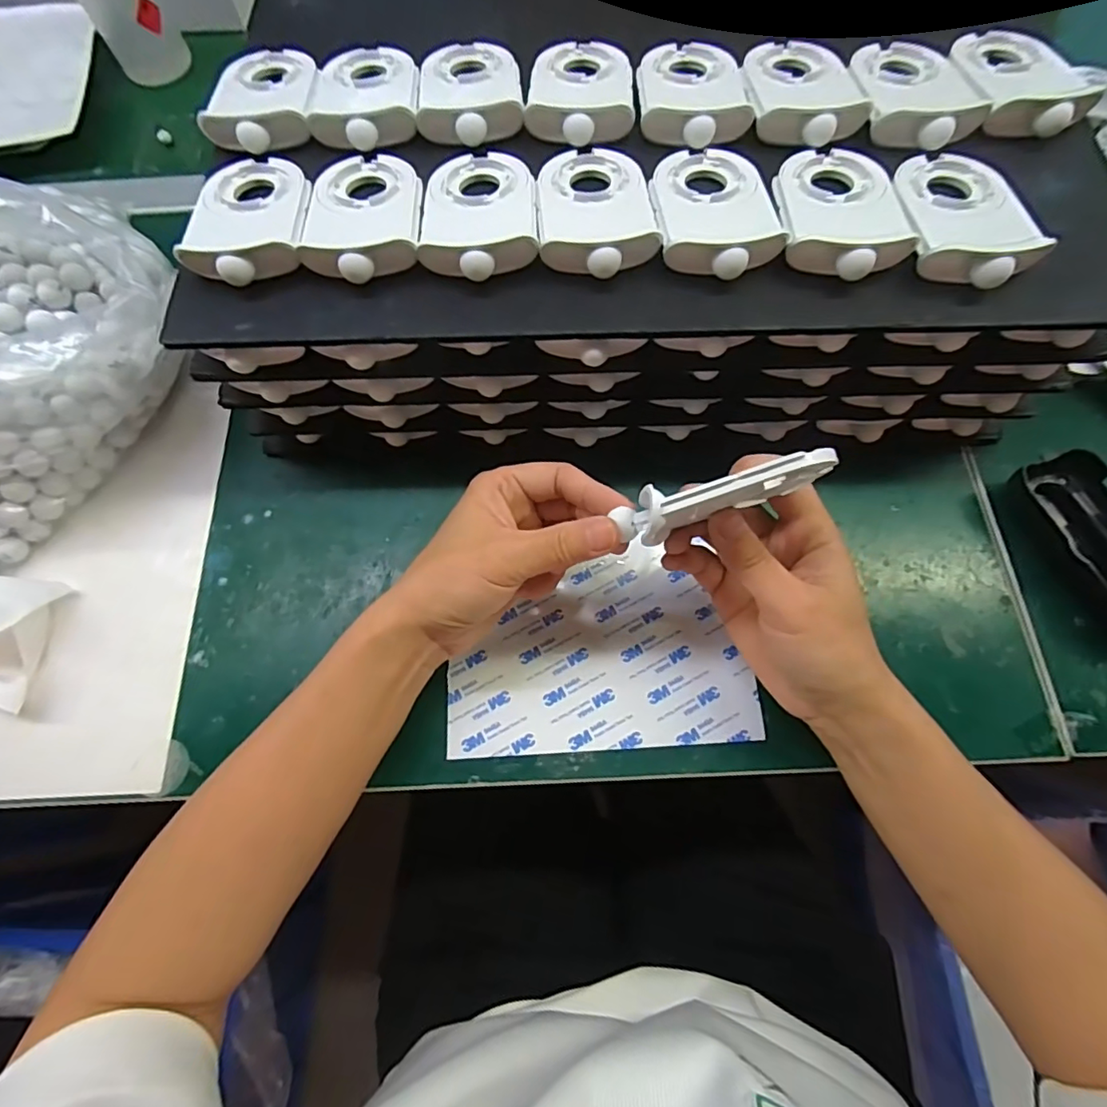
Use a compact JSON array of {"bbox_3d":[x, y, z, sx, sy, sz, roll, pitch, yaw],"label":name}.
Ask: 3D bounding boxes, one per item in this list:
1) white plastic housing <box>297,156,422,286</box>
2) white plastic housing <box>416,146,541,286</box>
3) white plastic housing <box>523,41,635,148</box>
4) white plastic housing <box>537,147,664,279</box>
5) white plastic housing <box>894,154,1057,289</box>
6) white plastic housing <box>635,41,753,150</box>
[{"bbox_3d":[-0.098,-0.178,0.283,0.058,0.017,0.090,-5,70,0],"label":"white plastic housing"},{"bbox_3d":[-0.038,-0.178,0.280,0.058,0.018,0.092,-4,70,0],"label":"white plastic housing"},{"bbox_3d":[0.015,-0.261,0.306,0.057,0.013,0.082,1,70,2],"label":"white plastic housing"},{"bbox_3d":[0.022,-0.178,0.278,0.058,0.016,0.090,-3,70,0],"label":"white plastic housing"},{"bbox_3d":[0.202,-0.168,0.270,0.057,0.014,0.087,2,70,2],"label":"white plastic housing"},{"bbox_3d":[0.077,-0.257,0.302,0.058,0.013,0.082,1,70,2],"label":"white plastic housing"}]

